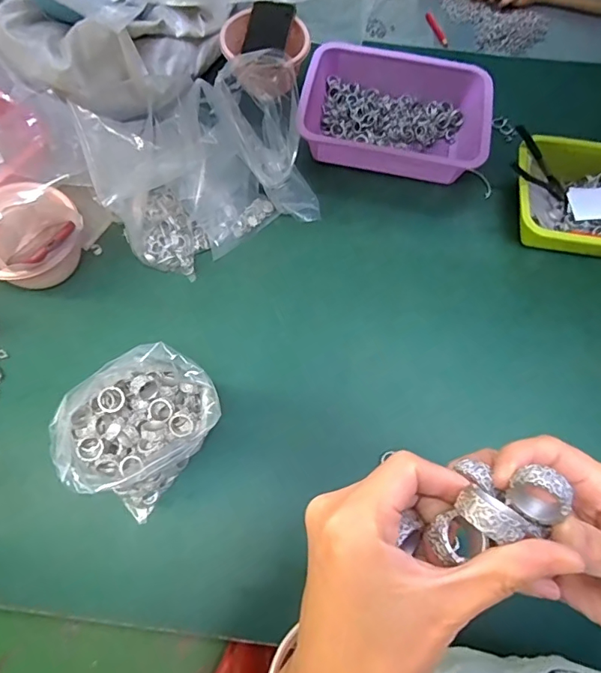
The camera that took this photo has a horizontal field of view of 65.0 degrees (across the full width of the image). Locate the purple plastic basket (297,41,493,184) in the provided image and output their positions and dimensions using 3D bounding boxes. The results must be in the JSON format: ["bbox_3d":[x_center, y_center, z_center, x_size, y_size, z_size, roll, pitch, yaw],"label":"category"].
[{"bbox_3d":[0.158,-0.375,0.810,0.304,0.083,0.218,12,67,2],"label":"purple plastic basket"}]

